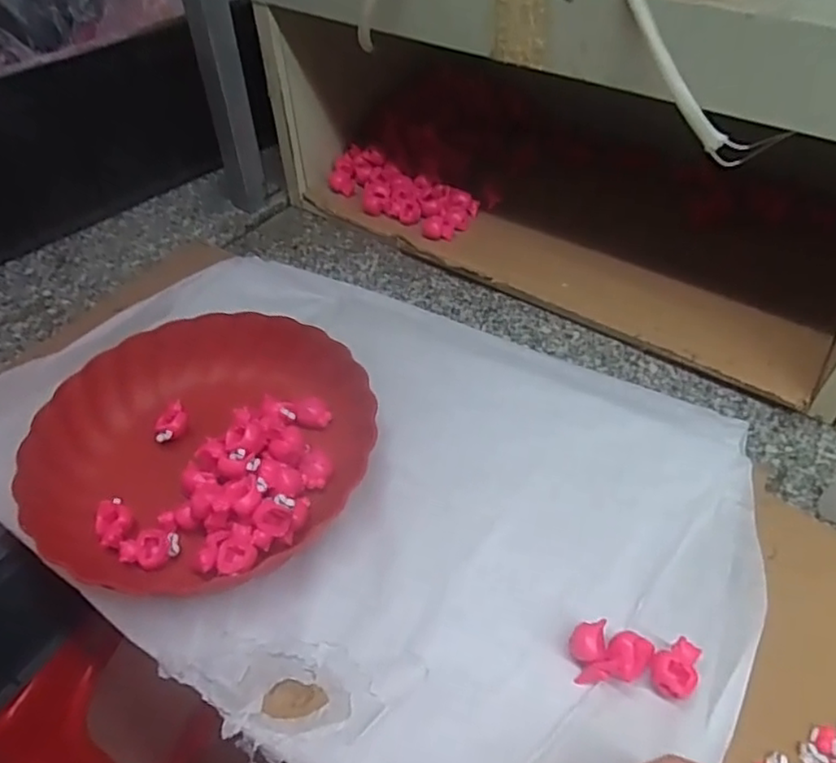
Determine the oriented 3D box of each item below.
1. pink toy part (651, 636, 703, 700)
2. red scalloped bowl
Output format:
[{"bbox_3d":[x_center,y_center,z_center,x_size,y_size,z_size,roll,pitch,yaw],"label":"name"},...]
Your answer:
[{"bbox_3d":[0.150,0.167,0.371,0.031,0.019,0.025,-30,52,-24],"label":"pink toy part"},{"bbox_3d":[-0.161,0.039,0.482,0.222,0.046,0.218,-1,46,1],"label":"red scalloped bowl"}]

